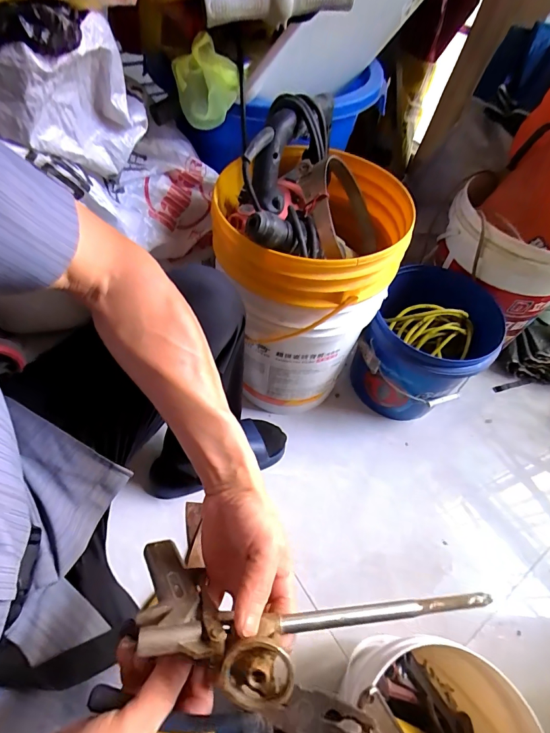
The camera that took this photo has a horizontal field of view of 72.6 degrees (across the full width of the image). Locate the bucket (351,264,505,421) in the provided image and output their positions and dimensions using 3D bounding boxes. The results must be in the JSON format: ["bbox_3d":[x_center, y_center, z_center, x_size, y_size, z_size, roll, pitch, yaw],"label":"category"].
[{"bbox_3d":[0.325,-0.037,0.852,0.240,0.256,0.259,29,58,15],"label":"bucket"}]

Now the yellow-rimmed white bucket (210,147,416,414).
[{"bbox_3d":[0.050,-0.132,0.725,0.286,0.472,0.295,24,57,11],"label":"yellow-rimmed white bucket"}]

